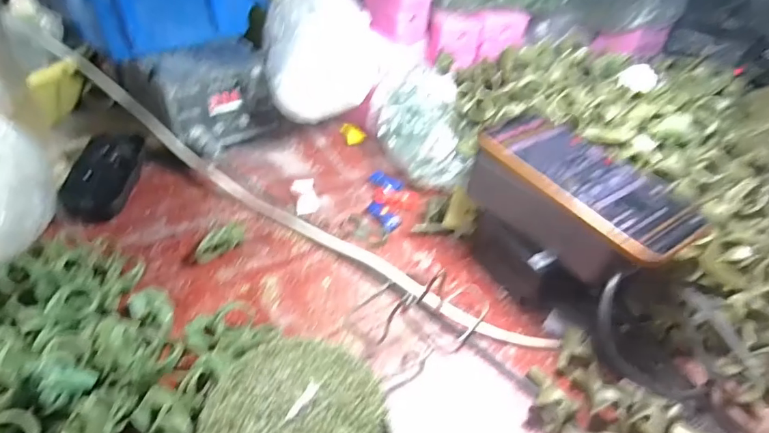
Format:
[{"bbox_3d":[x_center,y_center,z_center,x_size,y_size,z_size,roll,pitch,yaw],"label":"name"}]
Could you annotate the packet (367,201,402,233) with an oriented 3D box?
[{"bbox_3d":[-0.002,-0.002,0.437,0.036,0.009,0.021,30,48,23],"label":"packet"}]

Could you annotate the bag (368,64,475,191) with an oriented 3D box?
[{"bbox_3d":[0.035,-0.093,0.479,0.086,0.077,0.130,-3,42,-11],"label":"bag"}]

